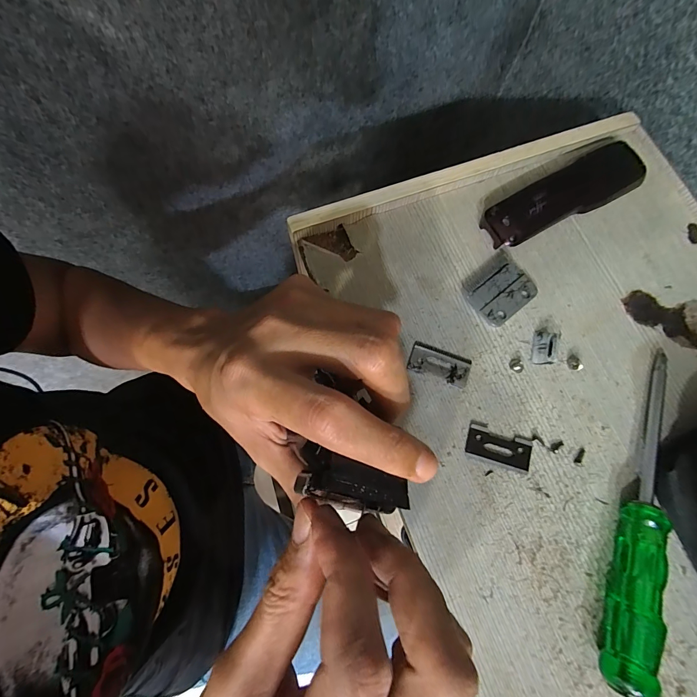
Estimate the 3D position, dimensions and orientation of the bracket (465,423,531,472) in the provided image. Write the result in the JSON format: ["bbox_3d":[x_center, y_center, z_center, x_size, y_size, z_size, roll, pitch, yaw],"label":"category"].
[{"bbox_3d":[0.095,0.062,0.224,0.040,0.004,0.019,18,75,5],"label":"bracket"}]

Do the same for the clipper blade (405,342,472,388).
[{"bbox_3d":[0.061,0.010,0.238,0.040,0.004,0.021,19,76,5],"label":"clipper blade"}]

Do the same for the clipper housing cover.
[{"bbox_3d":[0.167,-0.117,0.265,0.140,0.019,0.038,-29,77,-7],"label":"clipper housing cover"}]

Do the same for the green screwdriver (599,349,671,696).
[{"bbox_3d":[0.173,0.088,0.206,0.019,0.025,0.190,21,76,6],"label":"green screwdriver"}]

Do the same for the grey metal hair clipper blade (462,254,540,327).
[{"bbox_3d":[0.107,-0.041,0.252,0.045,0.005,0.039,-39,78,-10],"label":"grey metal hair clipper blade"}]

